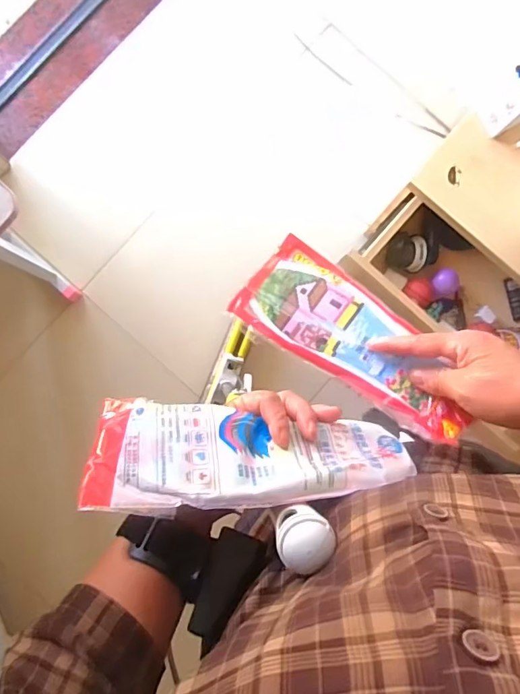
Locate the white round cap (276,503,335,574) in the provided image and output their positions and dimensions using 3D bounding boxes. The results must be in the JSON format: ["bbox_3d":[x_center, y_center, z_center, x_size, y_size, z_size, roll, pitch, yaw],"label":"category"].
[{"bbox_3d":[0.026,0.114,0.306,0.033,0.039,0.028,-22,90,-4],"label":"white round cap"}]

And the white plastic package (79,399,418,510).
[{"bbox_3d":[0.001,0.073,0.345,0.218,0.012,0.080,5,44,-14],"label":"white plastic package"}]

